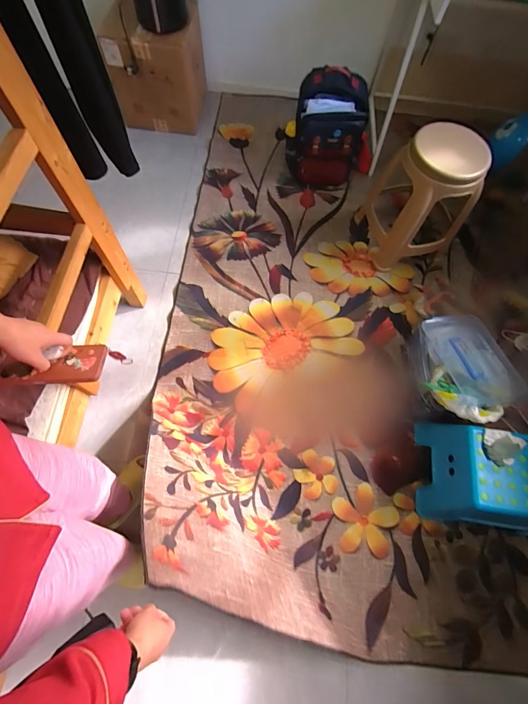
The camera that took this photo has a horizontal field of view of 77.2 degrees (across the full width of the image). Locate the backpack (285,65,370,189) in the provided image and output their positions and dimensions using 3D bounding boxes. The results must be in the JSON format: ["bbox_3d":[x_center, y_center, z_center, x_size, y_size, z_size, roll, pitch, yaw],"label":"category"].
[{"bbox_3d":[0.269,-0.962,1.490,0.287,0.420,0.195,-4,69,-5],"label":"backpack"}]

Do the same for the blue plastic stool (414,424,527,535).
[{"bbox_3d":[0.748,0.407,1.083,0.434,0.245,0.313,9,68,-1],"label":"blue plastic stool"}]

